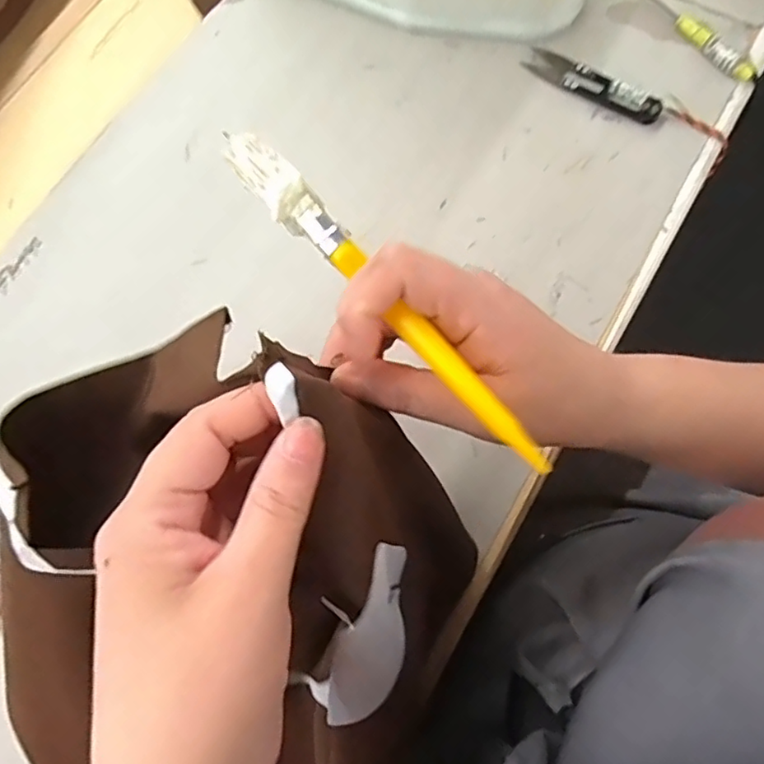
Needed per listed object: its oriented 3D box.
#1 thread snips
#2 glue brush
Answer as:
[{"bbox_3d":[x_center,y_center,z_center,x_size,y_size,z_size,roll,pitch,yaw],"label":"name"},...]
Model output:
[{"bbox_3d":[0.150,-0.211,0.429,0.099,0.010,0.025,33,77,9],"label":"thread snips"},{"bbox_3d":[0.000,-0.033,0.227,0.017,0.007,0.171,-42,82,-11],"label":"glue brush"}]

